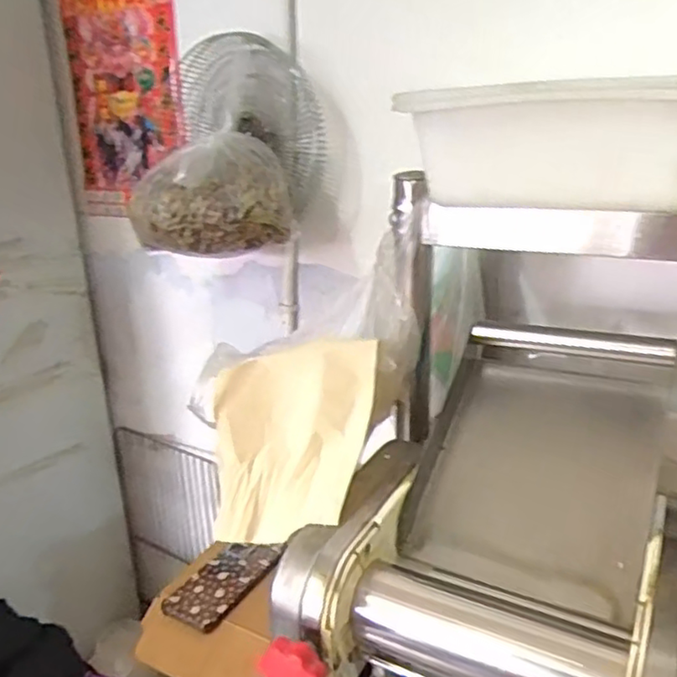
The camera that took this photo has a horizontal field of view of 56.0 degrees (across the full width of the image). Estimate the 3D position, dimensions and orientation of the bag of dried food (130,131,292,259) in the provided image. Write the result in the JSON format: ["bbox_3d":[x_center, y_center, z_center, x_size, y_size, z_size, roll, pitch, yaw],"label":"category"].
[{"bbox_3d":[-0.186,-0.198,0.905,0.177,0.146,0.191,-14,23,-31],"label":"bag of dried food"}]

